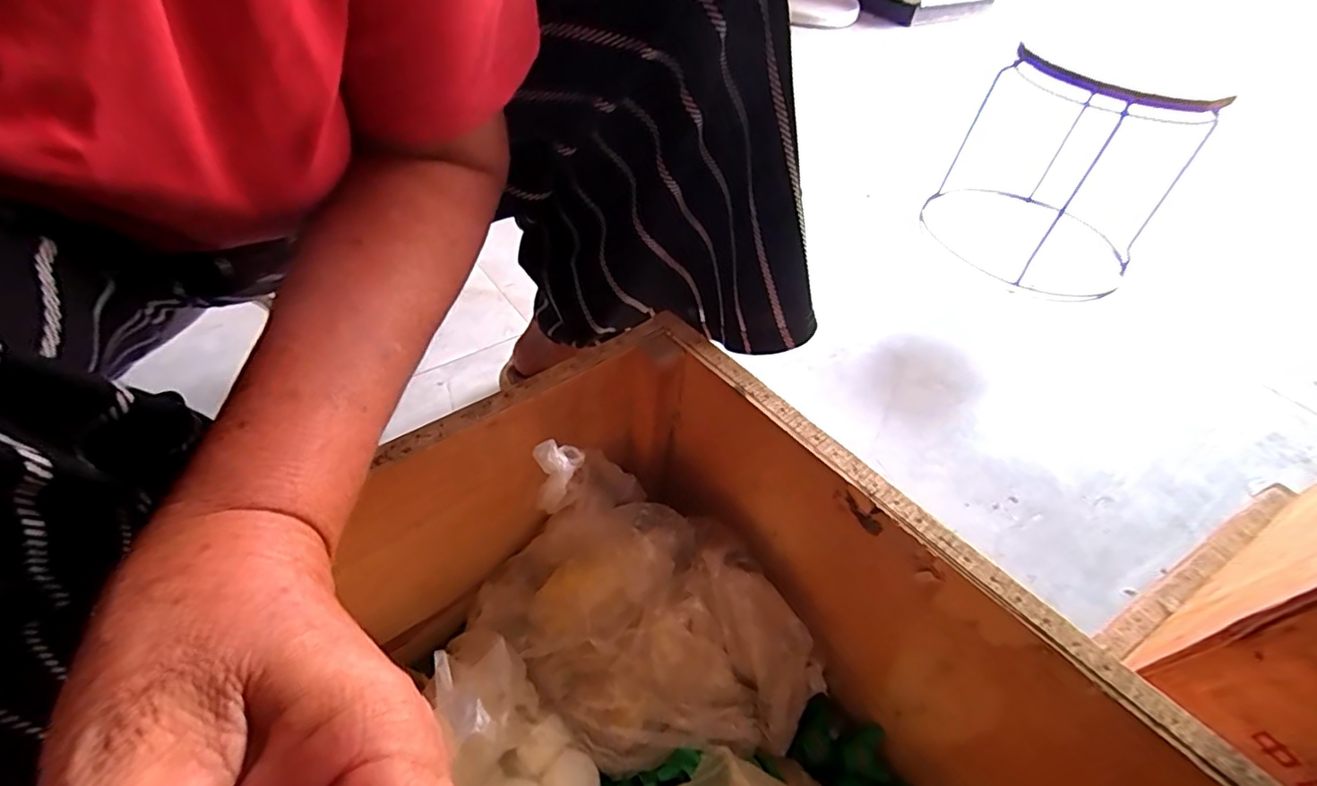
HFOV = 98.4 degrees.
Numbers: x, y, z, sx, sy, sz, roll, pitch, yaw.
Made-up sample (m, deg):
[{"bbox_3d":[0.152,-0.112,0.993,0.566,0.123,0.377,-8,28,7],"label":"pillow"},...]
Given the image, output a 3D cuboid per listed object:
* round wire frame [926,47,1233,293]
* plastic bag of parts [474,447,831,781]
[{"bbox_3d":[0.655,-0.369,0.924,0.331,0.291,0.303,3,46,-3],"label":"round wire frame"},{"bbox_3d":[-0.006,0.145,0.368,0.218,0.085,0.144,21,48,13],"label":"plastic bag of parts"}]

